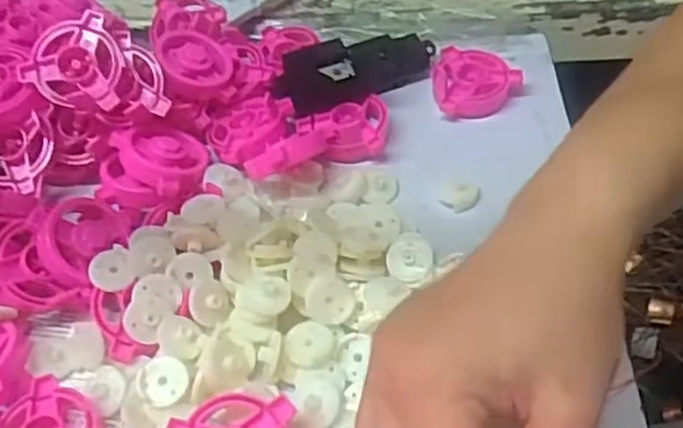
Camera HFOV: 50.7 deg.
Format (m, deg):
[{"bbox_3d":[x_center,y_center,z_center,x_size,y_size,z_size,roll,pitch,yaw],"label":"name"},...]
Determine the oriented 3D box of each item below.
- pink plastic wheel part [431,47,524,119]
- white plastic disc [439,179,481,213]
[{"bbox_3d":[0.085,-0.082,0.453,0.055,0.018,0.049,9,52,12],"label":"pink plastic wheel part"},{"bbox_3d":[0.066,-0.011,0.404,0.020,0.004,0.022,-2,51,3],"label":"white plastic disc"}]

